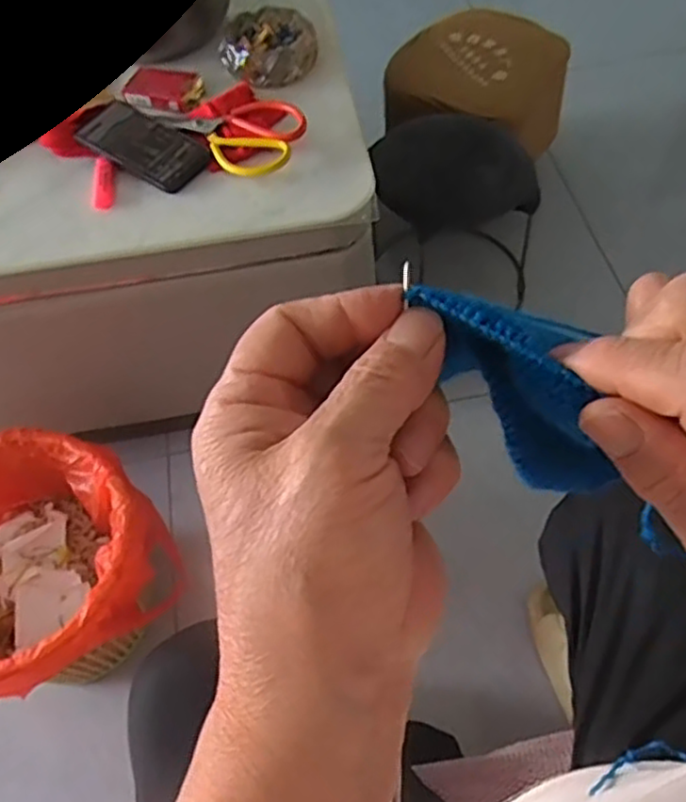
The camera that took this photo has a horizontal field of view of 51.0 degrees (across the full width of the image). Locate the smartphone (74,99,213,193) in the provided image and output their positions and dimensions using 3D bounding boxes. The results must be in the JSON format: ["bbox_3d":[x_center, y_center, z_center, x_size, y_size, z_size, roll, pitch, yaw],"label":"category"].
[{"bbox_3d":[-0.229,-0.296,0.830,0.152,0.007,0.073,31,75,11],"label":"smartphone"}]

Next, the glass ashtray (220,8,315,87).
[{"bbox_3d":[-0.096,-0.457,0.914,0.122,0.034,0.129,-9,57,-1],"label":"glass ashtray"}]

